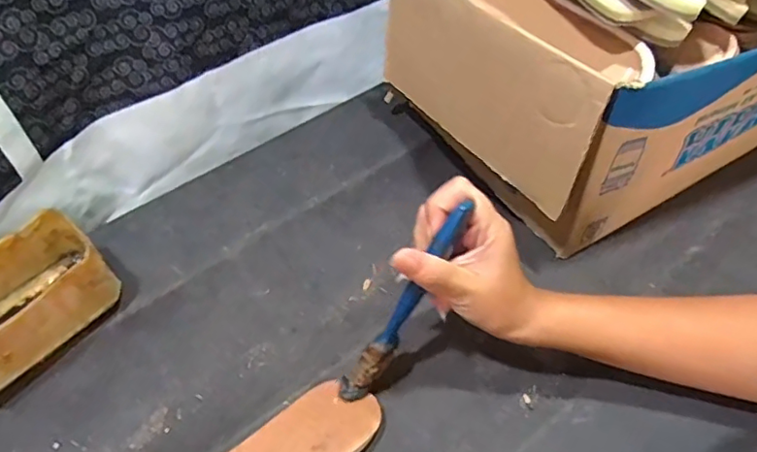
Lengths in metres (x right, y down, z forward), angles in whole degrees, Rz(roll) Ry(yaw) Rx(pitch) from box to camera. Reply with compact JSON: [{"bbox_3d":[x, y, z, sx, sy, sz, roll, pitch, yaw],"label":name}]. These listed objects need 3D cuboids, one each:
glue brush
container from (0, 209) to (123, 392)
[{"bbox_3d":[0.016,0.054,0.369,0.016,0.162,0.018,43,30,27],"label":"glue brush"},{"bbox_3d":[-0.259,0.060,0.421,0.088,0.068,0.125,31,58,22],"label":"container"}]

